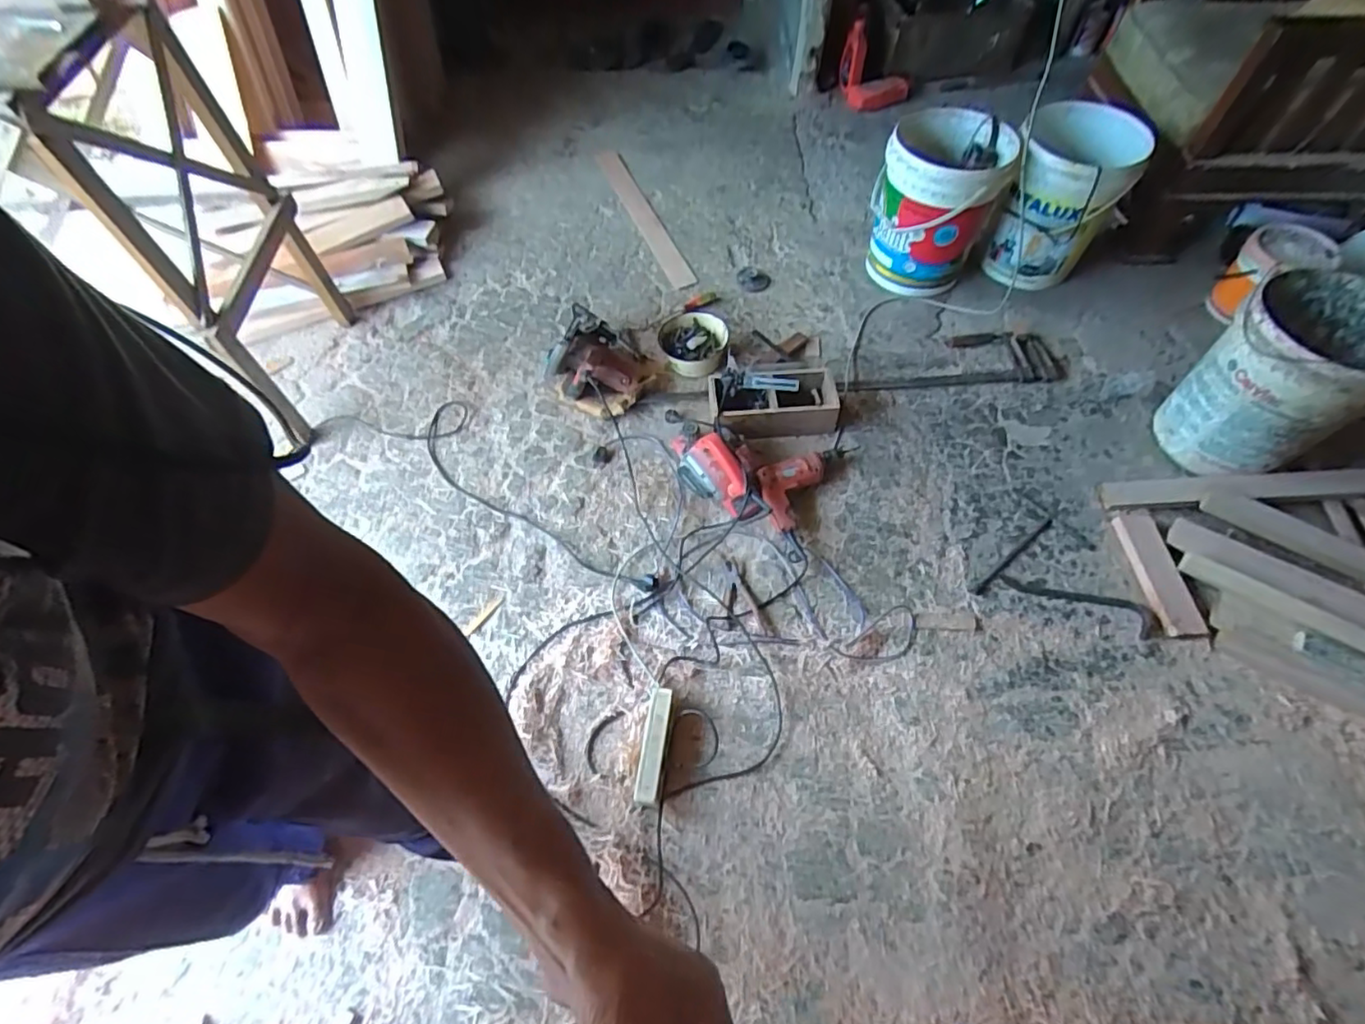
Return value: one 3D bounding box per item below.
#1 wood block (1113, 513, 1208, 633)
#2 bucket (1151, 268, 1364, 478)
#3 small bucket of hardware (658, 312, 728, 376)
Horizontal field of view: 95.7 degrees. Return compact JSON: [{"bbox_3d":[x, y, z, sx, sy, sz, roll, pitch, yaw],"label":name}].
[{"bbox_3d":[0.998,0.119,1.298,0.076,0.022,0.286,-1,58,1],"label":"wood block"},{"bbox_3d":[1.296,-0.281,1.349,0.332,0.346,0.293,-33,62,-17],"label":"bucket"},{"bbox_3d":[0.037,-0.450,1.660,0.192,0.077,0.202,12,59,9],"label":"small bucket of hardware"}]

